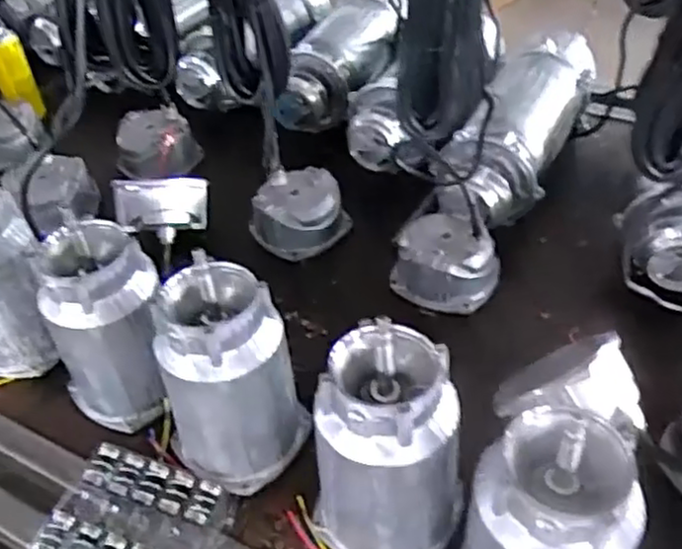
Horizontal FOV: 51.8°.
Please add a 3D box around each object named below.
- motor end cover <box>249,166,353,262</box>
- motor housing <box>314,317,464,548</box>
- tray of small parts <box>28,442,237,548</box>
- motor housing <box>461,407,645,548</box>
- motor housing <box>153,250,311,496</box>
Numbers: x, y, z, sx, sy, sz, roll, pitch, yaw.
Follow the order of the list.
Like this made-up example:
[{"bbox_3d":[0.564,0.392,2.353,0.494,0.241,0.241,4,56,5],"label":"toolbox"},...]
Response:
[{"bbox_3d":[-0.060,-0.084,1.015,0.134,0.082,0.134,-10,44,-6],"label":"motor end cover"},{"bbox_3d":[0.039,0.161,0.613,0.132,0.226,0.115,4,44,9],"label":"motor housing"},{"bbox_3d":[-0.207,0.247,0.692,0.171,0.024,0.132,15,47,19],"label":"tray of small parts"},{"bbox_3d":[0.166,0.208,0.554,0.127,0.227,0.110,23,50,26],"label":"motor housing"},{"bbox_3d":[-0.109,0.104,0.691,0.126,0.216,0.109,-35,52,-28],"label":"motor housing"}]

